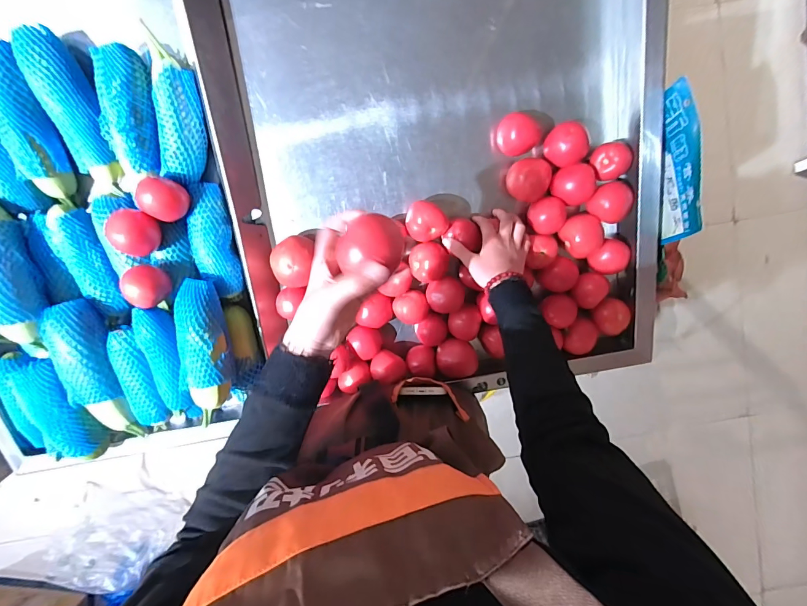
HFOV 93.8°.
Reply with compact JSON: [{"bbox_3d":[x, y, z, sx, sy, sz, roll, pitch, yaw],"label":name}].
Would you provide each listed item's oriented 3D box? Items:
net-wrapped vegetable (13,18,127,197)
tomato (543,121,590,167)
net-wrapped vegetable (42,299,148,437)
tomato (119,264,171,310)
[{"bbox_3d":[-0.476,-0.270,0.541,0.066,0.057,0.221,-14,96,0],"label":"net-wrapped vegetable"},{"bbox_3d":[0.259,-0.250,0.598,0.054,0.050,0.064,-31,96,2],"label":"tomato"},{"bbox_3d":[-0.497,0.119,0.608,0.081,0.060,0.245,-16,96,1],"label":"net-wrapped vegetable"},{"bbox_3d":[-0.396,-0.026,0.591,0.055,0.060,0.062,-9,96,0],"label":"tomato"}]

